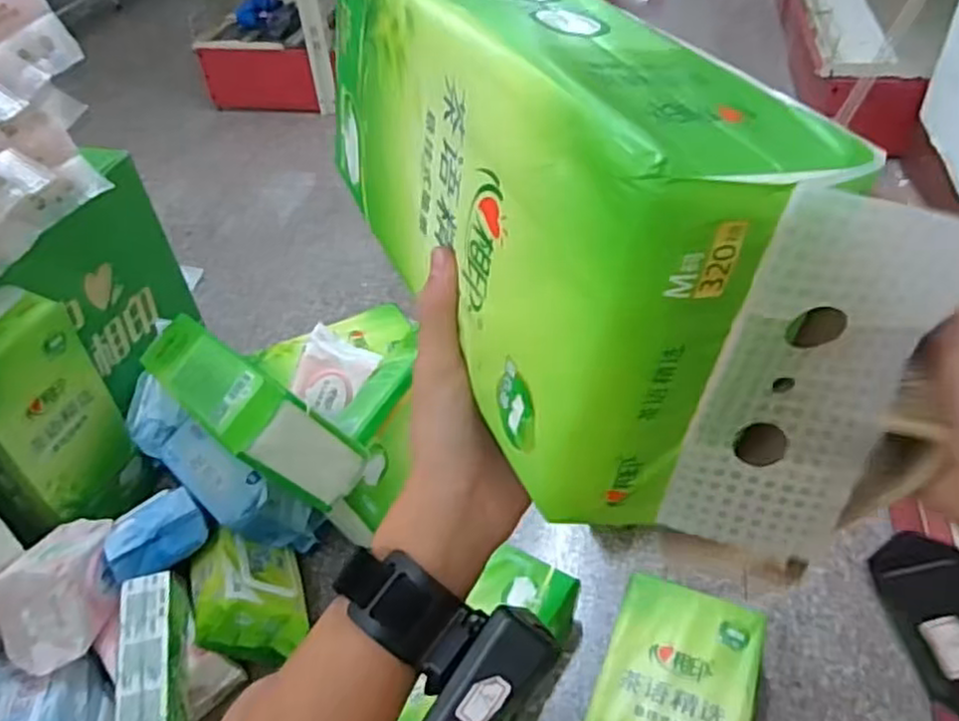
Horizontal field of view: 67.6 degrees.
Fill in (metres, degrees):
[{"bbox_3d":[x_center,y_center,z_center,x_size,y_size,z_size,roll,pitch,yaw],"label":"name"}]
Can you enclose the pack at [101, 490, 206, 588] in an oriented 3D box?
[{"bbox_3d":[-0.408,0.220,0.893,0.120,0.050,0.079,-34,50,-27],"label":"pack"}]

